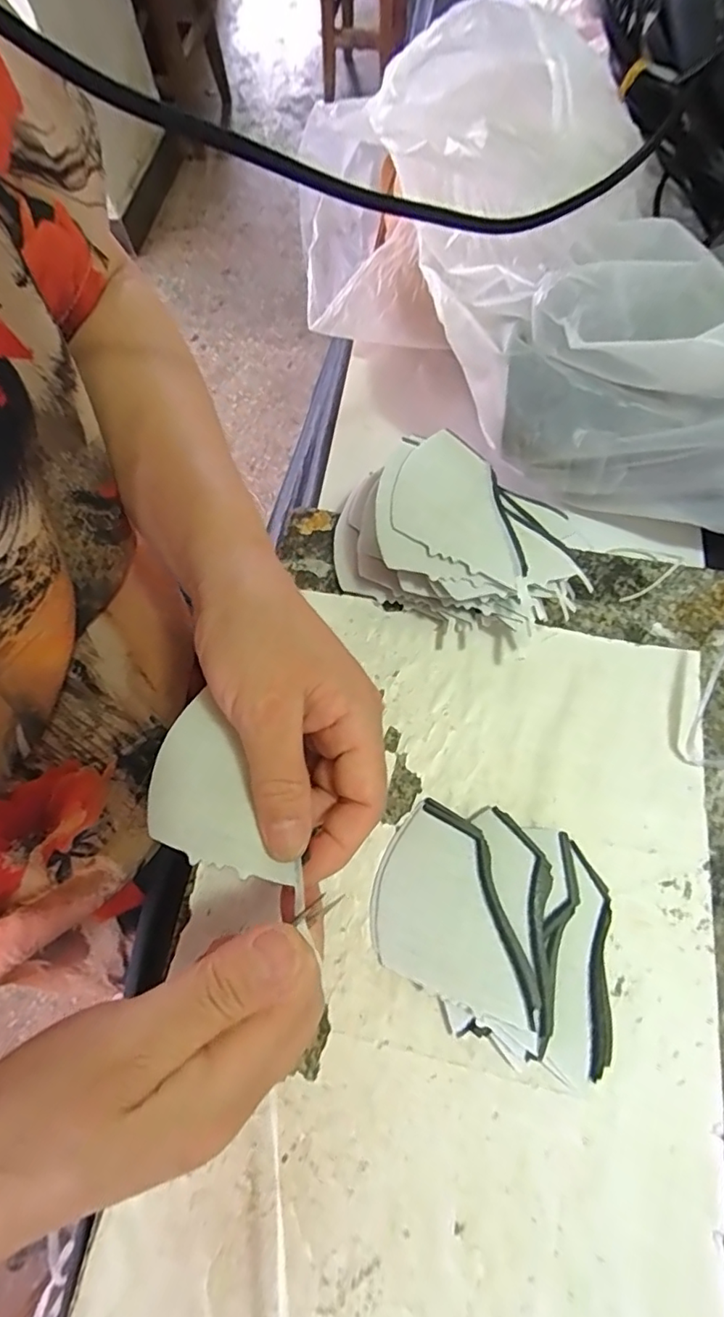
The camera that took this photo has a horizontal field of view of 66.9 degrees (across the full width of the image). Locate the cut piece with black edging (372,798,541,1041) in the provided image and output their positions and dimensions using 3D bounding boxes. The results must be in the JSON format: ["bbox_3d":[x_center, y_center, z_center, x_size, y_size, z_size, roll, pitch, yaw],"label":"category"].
[{"bbox_3d":[0.047,0.116,0.257,0.082,0.006,0.076,15,73,24],"label":"cut piece with black edging"}]

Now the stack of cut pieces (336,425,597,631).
[{"bbox_3d":[0.053,-0.068,0.305,0.136,0.057,0.083,20,73,8],"label":"stack of cut pieces"}]

